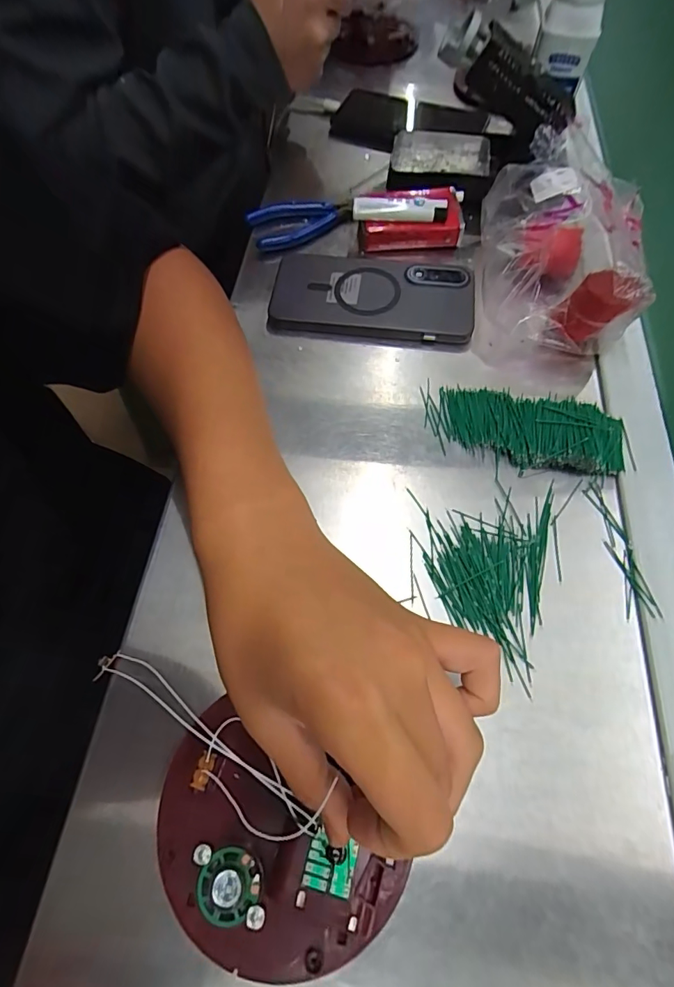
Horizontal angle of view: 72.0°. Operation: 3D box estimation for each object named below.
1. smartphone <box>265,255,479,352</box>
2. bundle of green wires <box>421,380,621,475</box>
[{"bbox_3d":[0.029,-0.165,0.385,0.162,0.013,0.090,3,64,1],"label":"smartphone"},{"bbox_3d":[0.129,-0.048,0.324,0.136,0.017,0.055,13,64,7],"label":"bundle of green wires"}]

